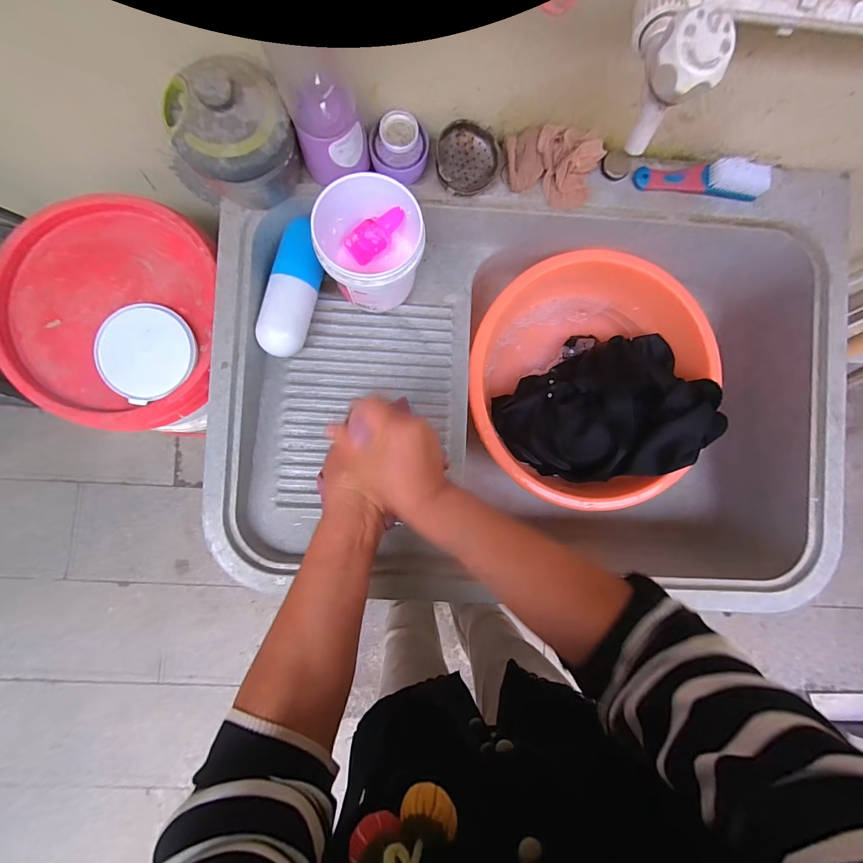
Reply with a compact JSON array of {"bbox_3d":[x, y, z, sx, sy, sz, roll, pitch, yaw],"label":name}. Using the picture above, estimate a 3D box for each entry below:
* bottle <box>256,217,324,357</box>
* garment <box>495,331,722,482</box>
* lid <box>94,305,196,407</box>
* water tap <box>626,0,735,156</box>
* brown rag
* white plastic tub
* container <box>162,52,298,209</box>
[{"bbox_3d":[-0.177,-0.184,0.492,0.059,0.062,0.178,13,86,-1],"label":"bottle"},{"bbox_3d":[0.262,-0.038,0.558,0.272,0.116,0.225,-30,88,-4],"label":"garment"},{"bbox_3d":[-0.368,-0.104,0.491,0.113,0.012,0.122,-20,87,-3],"label":"lid"},{"bbox_3d":[0.180,-0.280,0.291,0.054,0.088,0.119,7,70,-1],"label":"water tap"},{"bbox_3d":[0.144,-0.318,0.455,0.118,0.044,0.070,6,86,-2],"label":"brown rag"},{"bbox_3d":[-0.075,-0.222,0.475,0.114,0.111,0.118,0,86,-2],"label":"white plastic tub"},{"bbox_3d":[-0.206,-0.310,0.408,0.113,0.111,0.106,0,86,-2],"label":"container"}]

